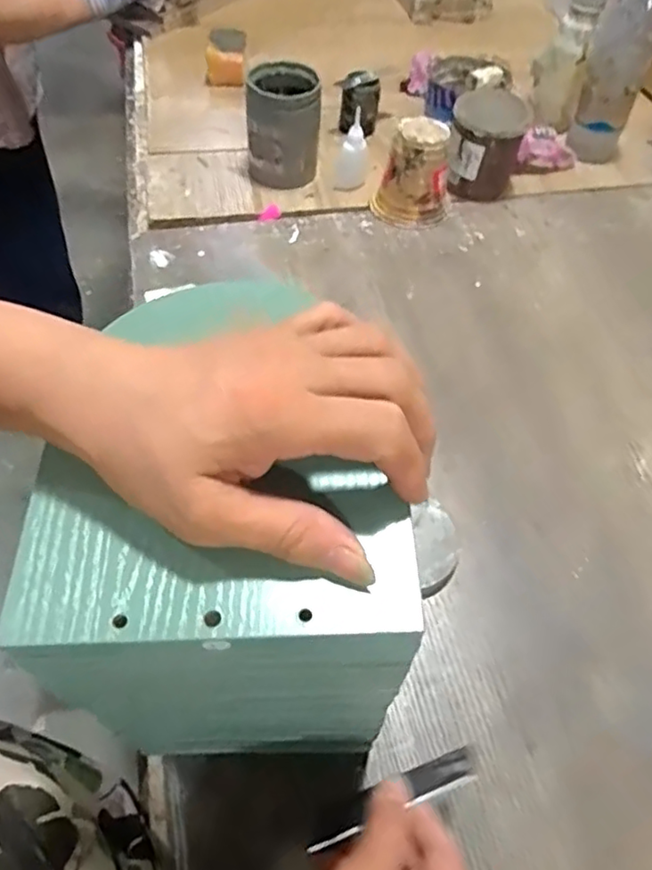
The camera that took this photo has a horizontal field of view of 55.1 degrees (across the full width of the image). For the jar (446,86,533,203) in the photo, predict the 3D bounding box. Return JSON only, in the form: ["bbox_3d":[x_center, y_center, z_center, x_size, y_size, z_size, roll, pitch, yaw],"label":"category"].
[{"bbox_3d":[0.186,-0.341,0.740,0.085,0.096,0.079,14,56,7],"label":"jar"}]

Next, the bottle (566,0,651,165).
[{"bbox_3d":[0.360,-0.455,0.765,0.080,0.216,0.079,22,58,12],"label":"bottle"}]

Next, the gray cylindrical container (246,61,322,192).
[{"bbox_3d":[-0.048,-0.356,0.734,0.083,0.112,0.086,1,56,-2],"label":"gray cylindrical container"}]

